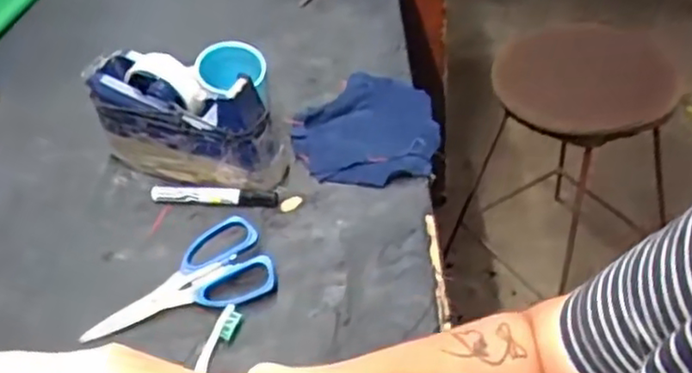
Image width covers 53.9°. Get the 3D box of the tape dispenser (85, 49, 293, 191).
[{"bbox_3d":[-0.169,-0.068,0.713,0.200,0.119,0.067,17,49,23],"label":"tape dispenser"}]

